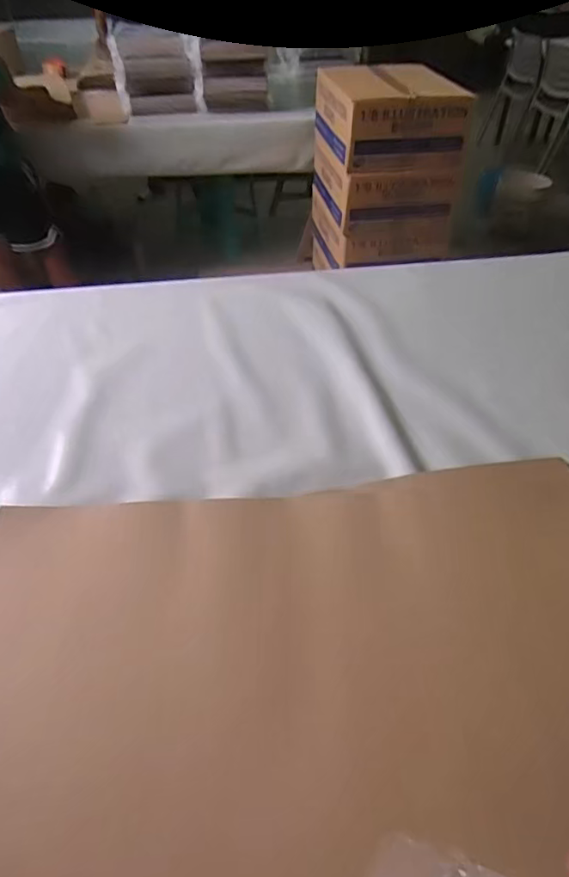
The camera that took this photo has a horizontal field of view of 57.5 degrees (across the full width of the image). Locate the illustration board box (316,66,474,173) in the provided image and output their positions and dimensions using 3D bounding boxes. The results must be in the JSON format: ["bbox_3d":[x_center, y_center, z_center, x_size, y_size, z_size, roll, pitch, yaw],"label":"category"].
[{"bbox_3d":[0.324,-1.032,1.640,0.360,0.217,0.416,-9,45,-8],"label":"illustration board box"}]

